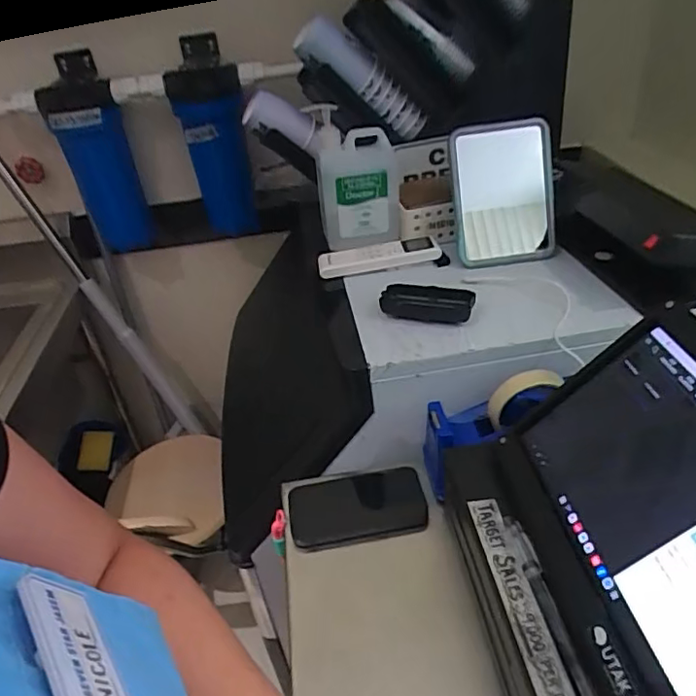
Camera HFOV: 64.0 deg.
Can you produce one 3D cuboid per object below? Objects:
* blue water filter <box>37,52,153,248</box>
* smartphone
[{"bbox_3d":[-0.453,-0.334,1.021,0.113,0.341,0.108,-22,38,-18],"label":"blue water filter"},{"bbox_3d":[0.010,0.175,0.616,0.146,0.011,0.079,-8,46,-3],"label":"smartphone"}]

